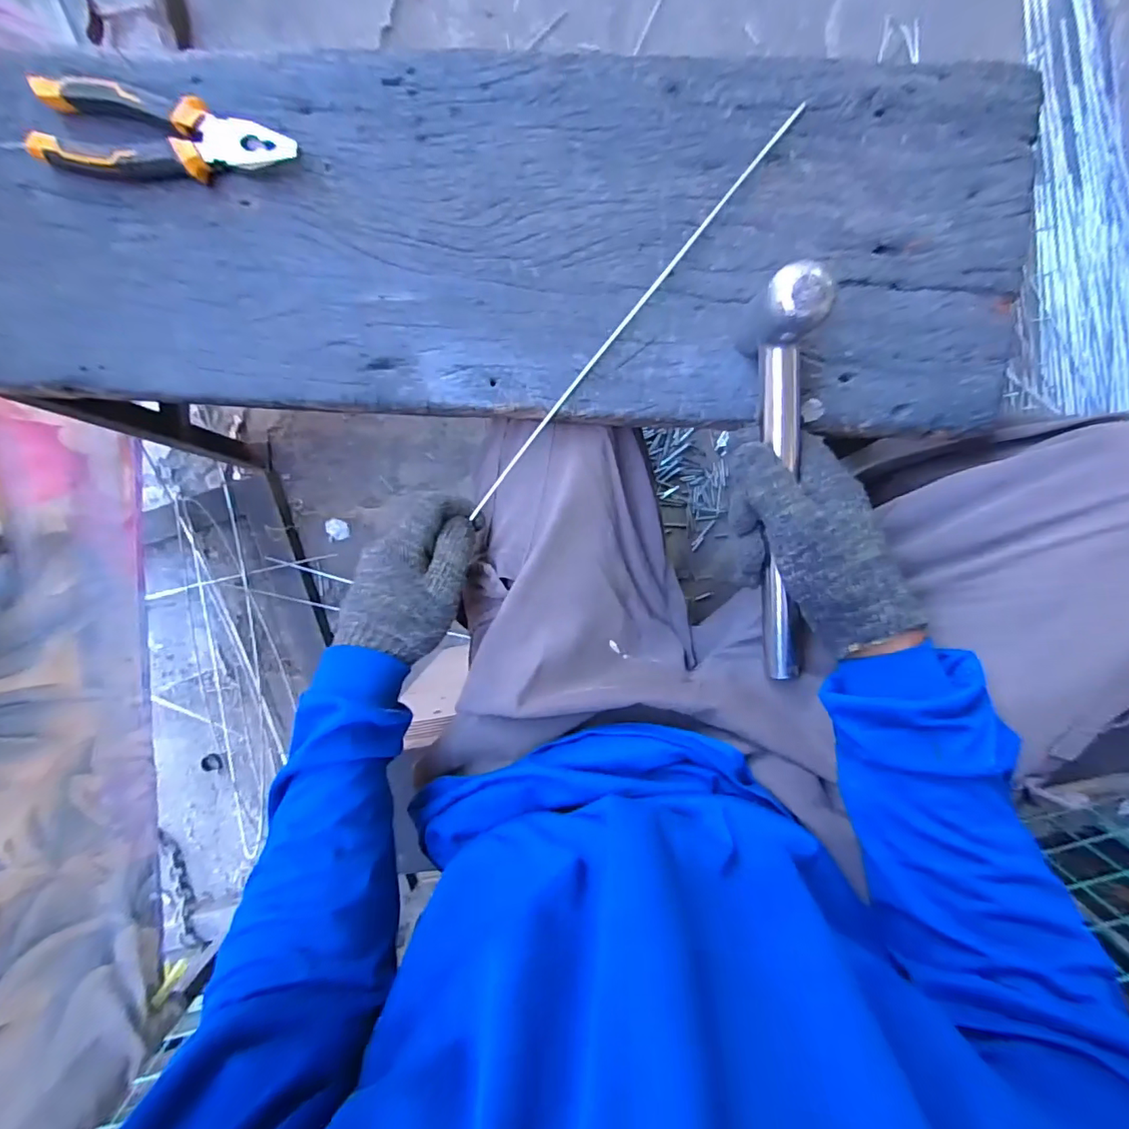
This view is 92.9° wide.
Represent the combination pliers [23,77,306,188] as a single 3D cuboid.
[{"bbox_3d":[-0.283,-0.300,0.381,0.185,0.024,0.056,11,97,-1],"label":"combination pliers"}]

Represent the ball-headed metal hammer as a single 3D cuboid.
[{"bbox_3d":[0.142,-0.043,0.346,0.031,0.047,0.261,-6,106,1],"label":"ball-headed metal hammer"}]

